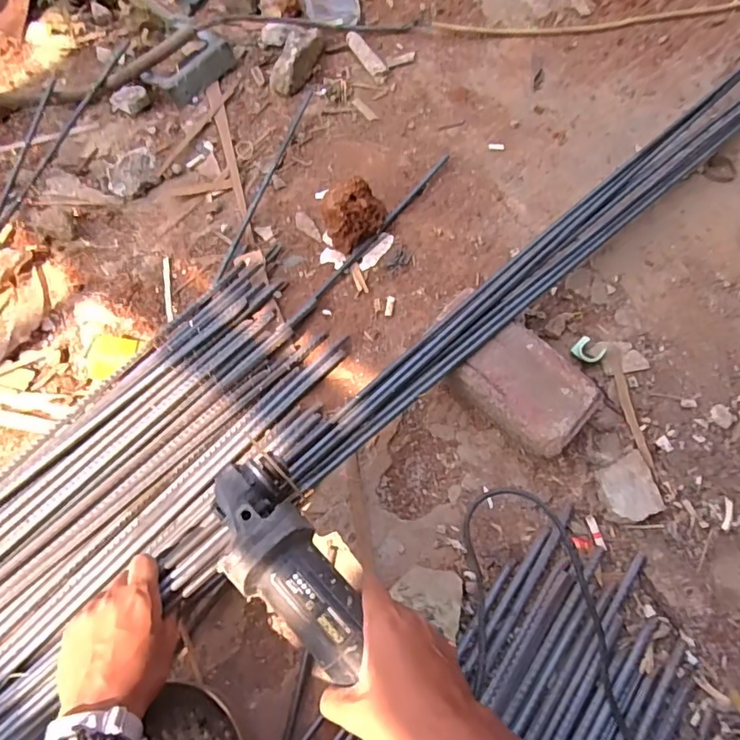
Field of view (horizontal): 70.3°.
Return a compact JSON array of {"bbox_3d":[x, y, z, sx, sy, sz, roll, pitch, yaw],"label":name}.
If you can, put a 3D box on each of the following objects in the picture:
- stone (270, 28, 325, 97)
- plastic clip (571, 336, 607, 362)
[{"bbox_3d":[-0.110,-0.477,0.799,0.051,0.037,0.133,16,70,5],"label":"stone"},{"bbox_3d":[0.265,-0.023,0.639,0.032,0.015,0.033,-40,75,-14],"label":"plastic clip"}]

